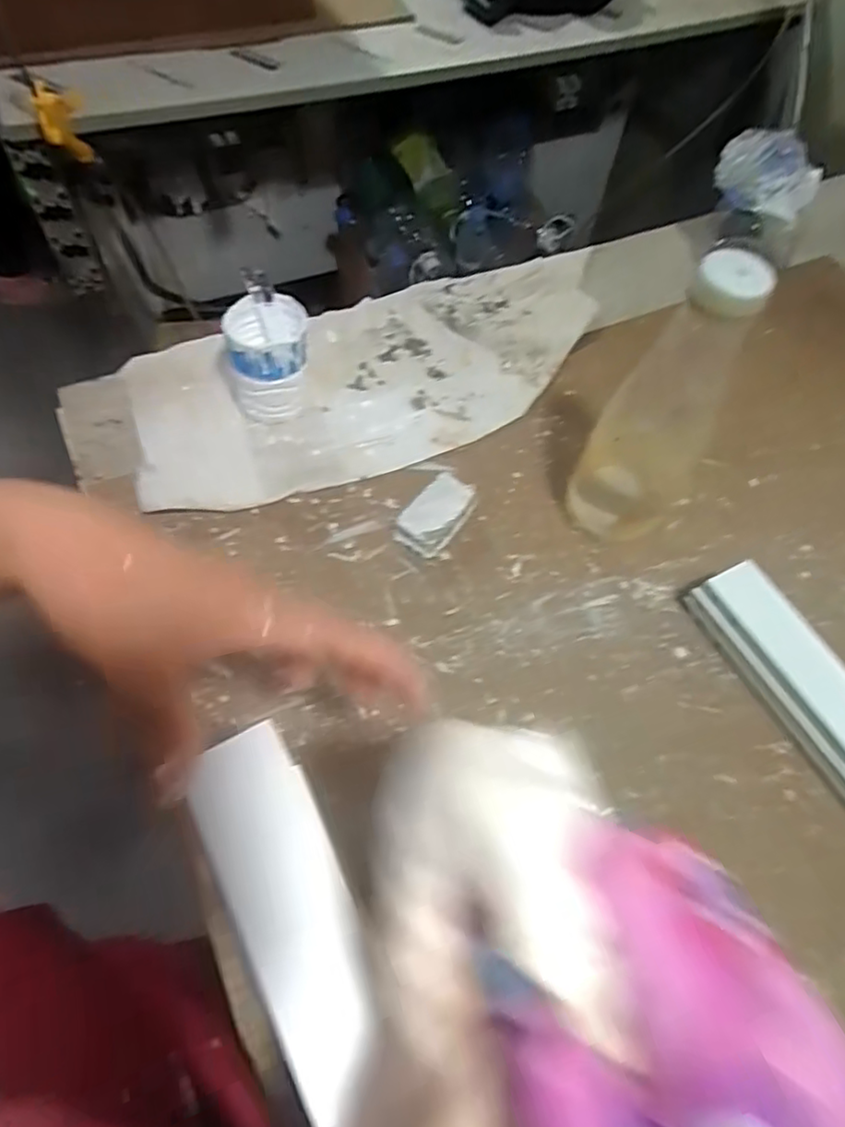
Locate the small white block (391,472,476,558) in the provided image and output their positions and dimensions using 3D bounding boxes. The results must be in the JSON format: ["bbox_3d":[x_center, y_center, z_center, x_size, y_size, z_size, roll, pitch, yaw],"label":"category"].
[{"bbox_3d":[0.011,-0.037,0.504,0.036,0.024,0.065,35,64,15],"label":"small white block"}]

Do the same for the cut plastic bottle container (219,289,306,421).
[{"bbox_3d":[-0.129,-0.171,0.537,0.069,0.078,0.069,-7,61,-8],"label":"cut plastic bottle container"}]

